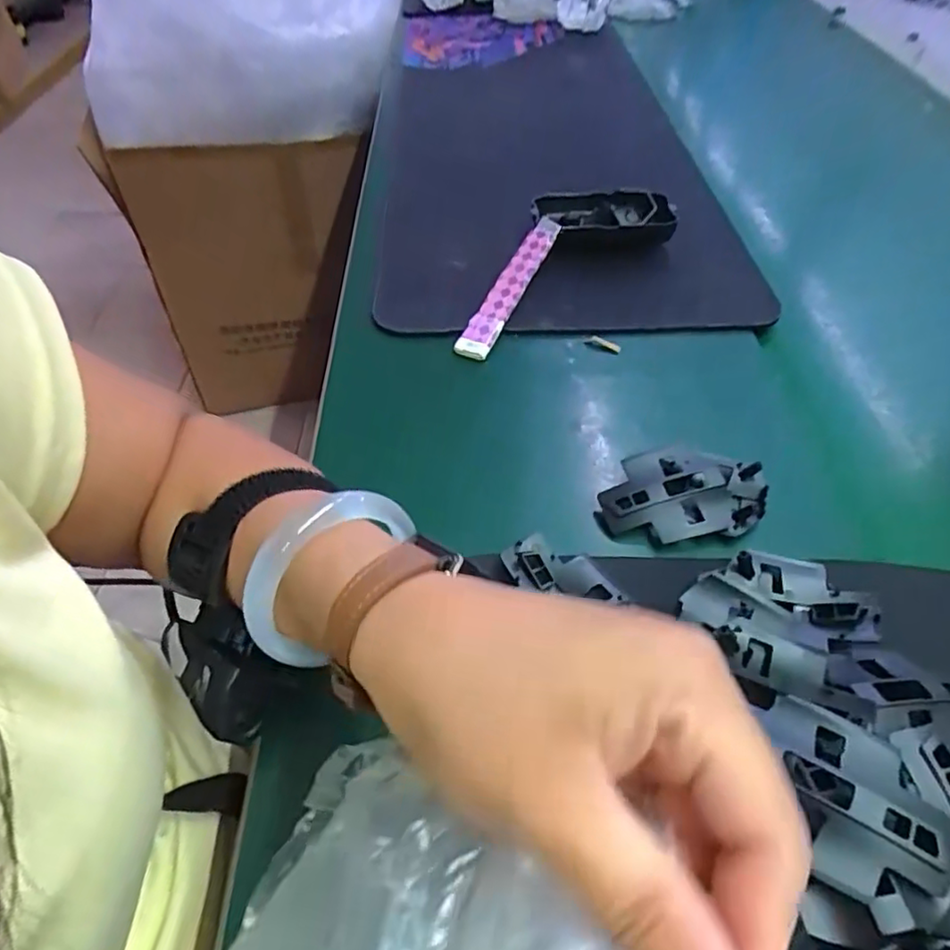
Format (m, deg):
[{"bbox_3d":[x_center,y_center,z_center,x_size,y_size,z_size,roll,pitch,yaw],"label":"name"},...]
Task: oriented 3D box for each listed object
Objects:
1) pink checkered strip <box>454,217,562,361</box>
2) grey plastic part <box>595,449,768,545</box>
[{"bbox_3d":[0.025,-0.132,0.437,0.023,0.013,0.131,26,75,19],"label":"pink checkered strip"},{"bbox_3d":[0.113,0.011,0.333,0.094,0.022,0.045,-5,50,-5],"label":"grey plastic part"}]

